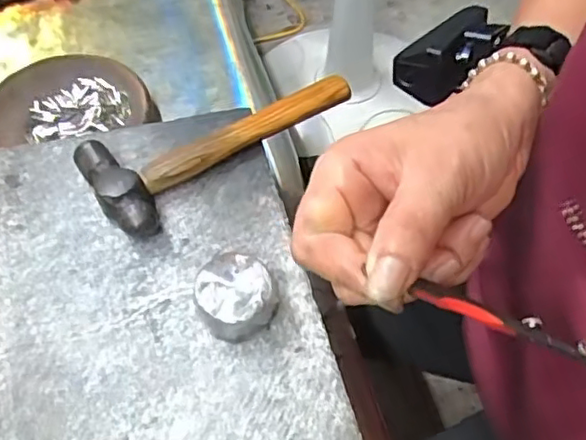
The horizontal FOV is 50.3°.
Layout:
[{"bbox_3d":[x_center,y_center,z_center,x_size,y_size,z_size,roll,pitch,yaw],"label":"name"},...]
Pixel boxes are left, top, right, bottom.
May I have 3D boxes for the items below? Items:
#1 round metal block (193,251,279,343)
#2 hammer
[{"bbox_3d":[-0.025,0.034,0.283,0.035,0.022,0.037,-1,56,1],"label":"round metal block"},{"bbox_3d":[-0.041,-0.051,0.339,0.151,0.022,0.063,-37,63,-21],"label":"hammer"}]

